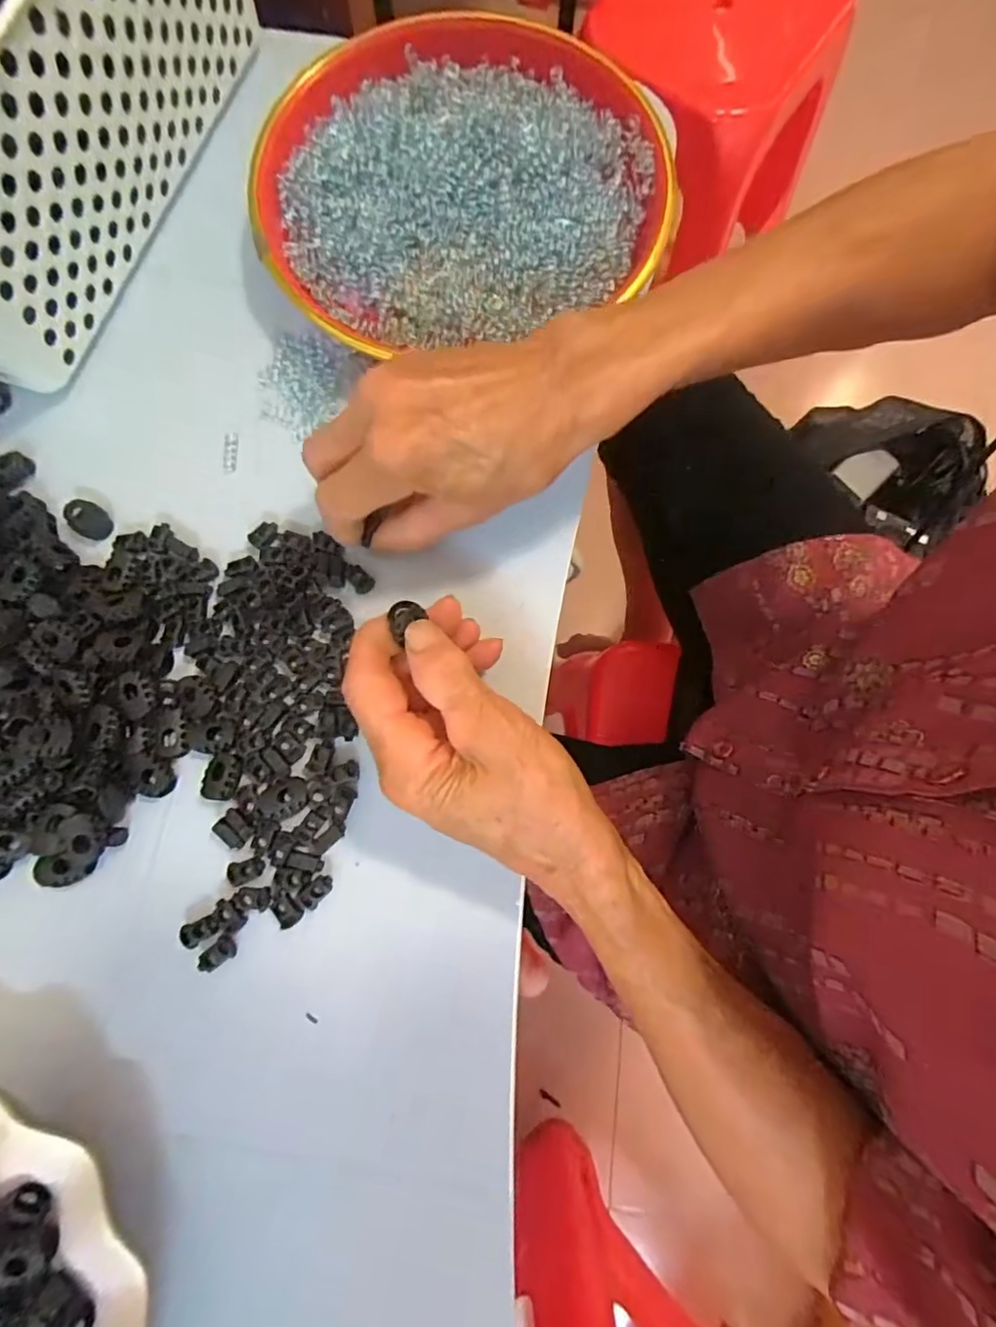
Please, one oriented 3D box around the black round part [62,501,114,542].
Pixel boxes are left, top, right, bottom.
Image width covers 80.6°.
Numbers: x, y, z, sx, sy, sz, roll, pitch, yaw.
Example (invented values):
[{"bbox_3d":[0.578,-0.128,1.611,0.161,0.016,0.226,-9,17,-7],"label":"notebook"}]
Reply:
[{"bbox_3d":[-0.210,-0.074,0.299,0.024,0.008,0.016,33,79,7],"label":"black round part"}]

